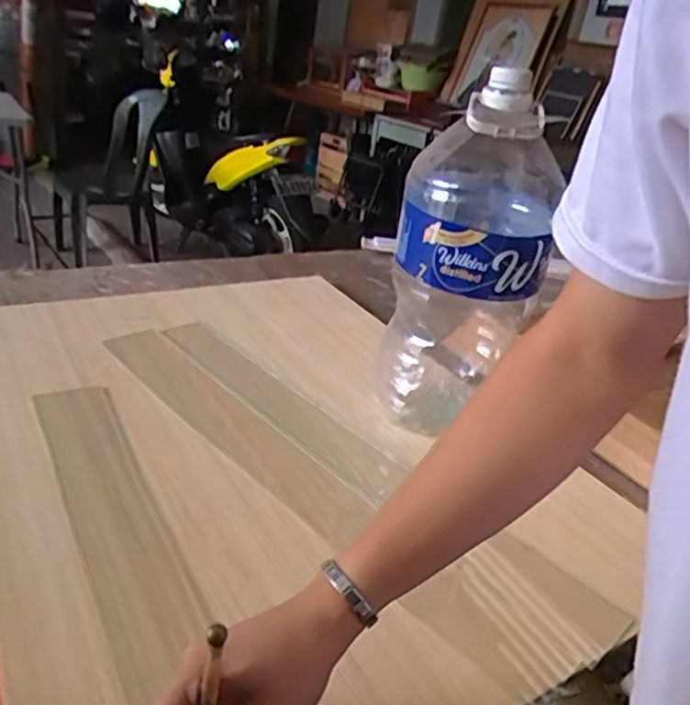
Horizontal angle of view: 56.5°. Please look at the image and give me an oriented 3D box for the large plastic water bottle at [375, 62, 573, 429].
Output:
[{"bbox_3d":[0.132,-0.098,0.730,0.154,0.389,0.188,4,26,-11],"label":"large plastic water bottle"}]

